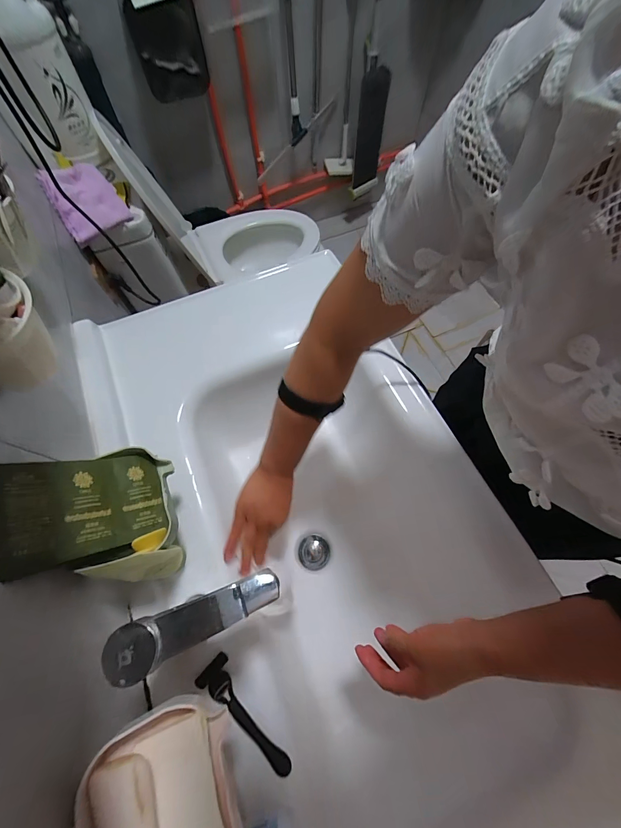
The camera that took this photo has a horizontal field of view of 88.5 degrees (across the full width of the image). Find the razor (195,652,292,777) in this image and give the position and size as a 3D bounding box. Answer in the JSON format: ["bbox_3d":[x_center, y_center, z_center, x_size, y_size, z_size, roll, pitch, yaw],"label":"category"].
[{"bbox_3d":[-0.074,0.345,0.367,0.134,0.021,0.038,41,74,15],"label":"razor"}]

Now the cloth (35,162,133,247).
[{"bbox_3d":[-0.509,-0.487,0.723,0.140,0.131,0.034,-44,37,-24],"label":"cloth"}]

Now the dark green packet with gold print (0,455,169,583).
[{"bbox_3d":[-0.224,0.091,0.326,0.009,0.147,0.099,-35,70,25],"label":"dark green packet with gold print"}]

